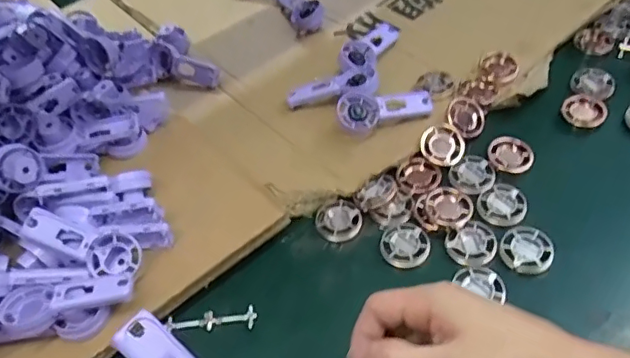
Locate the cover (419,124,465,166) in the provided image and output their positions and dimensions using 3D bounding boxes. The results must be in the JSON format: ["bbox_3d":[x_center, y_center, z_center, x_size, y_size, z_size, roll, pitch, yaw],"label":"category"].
[{"bbox_3d":[0.119,-0.032,0.523,0.039,0.010,0.041,27,74,9],"label":"cover"}]

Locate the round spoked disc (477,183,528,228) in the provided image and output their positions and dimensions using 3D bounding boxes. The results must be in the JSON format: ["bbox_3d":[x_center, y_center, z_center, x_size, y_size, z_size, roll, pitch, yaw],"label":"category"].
[{"bbox_3d":[0.160,0.021,0.483,0.039,0.006,0.043,17,53,23],"label":"round spoked disc"}]

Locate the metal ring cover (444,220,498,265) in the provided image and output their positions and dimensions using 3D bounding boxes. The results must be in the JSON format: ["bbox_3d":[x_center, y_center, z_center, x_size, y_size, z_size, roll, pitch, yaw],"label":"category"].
[{"bbox_3d":[0.128,0.051,0.456,0.040,0.004,0.036,-25,49,-13],"label":"metal ring cover"}]

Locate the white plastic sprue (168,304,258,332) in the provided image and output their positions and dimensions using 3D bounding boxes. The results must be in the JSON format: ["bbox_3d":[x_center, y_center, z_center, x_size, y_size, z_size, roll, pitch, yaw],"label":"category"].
[{"bbox_3d":[-0.081,0.110,0.446,0.070,0.004,0.017,-5,47,5],"label":"white plastic sprue"}]

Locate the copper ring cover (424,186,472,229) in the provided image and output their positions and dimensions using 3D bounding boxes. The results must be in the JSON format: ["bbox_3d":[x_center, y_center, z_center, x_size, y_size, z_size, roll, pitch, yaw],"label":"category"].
[{"bbox_3d":[0.113,0.025,0.477,0.037,0.012,0.037,-17,47,-6],"label":"copper ring cover"}]

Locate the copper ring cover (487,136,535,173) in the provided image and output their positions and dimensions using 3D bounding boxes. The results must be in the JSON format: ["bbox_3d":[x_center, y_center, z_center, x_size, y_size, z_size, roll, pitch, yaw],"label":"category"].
[{"bbox_3d":[0.177,-0.023,0.511,0.039,0.010,0.037,16,52,23],"label":"copper ring cover"}]

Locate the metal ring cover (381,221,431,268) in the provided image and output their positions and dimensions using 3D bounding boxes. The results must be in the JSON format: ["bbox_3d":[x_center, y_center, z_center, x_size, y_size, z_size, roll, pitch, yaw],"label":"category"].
[{"bbox_3d":[0.075,0.054,0.467,0.040,0.009,0.039,19,53,24],"label":"metal ring cover"}]

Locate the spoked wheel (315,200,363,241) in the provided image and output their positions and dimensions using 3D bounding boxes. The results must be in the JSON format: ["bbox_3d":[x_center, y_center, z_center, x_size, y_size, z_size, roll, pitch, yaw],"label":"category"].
[{"bbox_3d":[0.020,0.036,0.493,0.038,0.009,0.038,-5,47,5],"label":"spoked wheel"}]

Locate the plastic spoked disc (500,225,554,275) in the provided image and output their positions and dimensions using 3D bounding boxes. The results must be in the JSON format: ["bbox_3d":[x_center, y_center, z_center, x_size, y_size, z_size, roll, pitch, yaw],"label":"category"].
[{"bbox_3d":[0.168,0.056,0.449,0.039,0.007,0.038,-5,47,5],"label":"plastic spoked disc"}]

